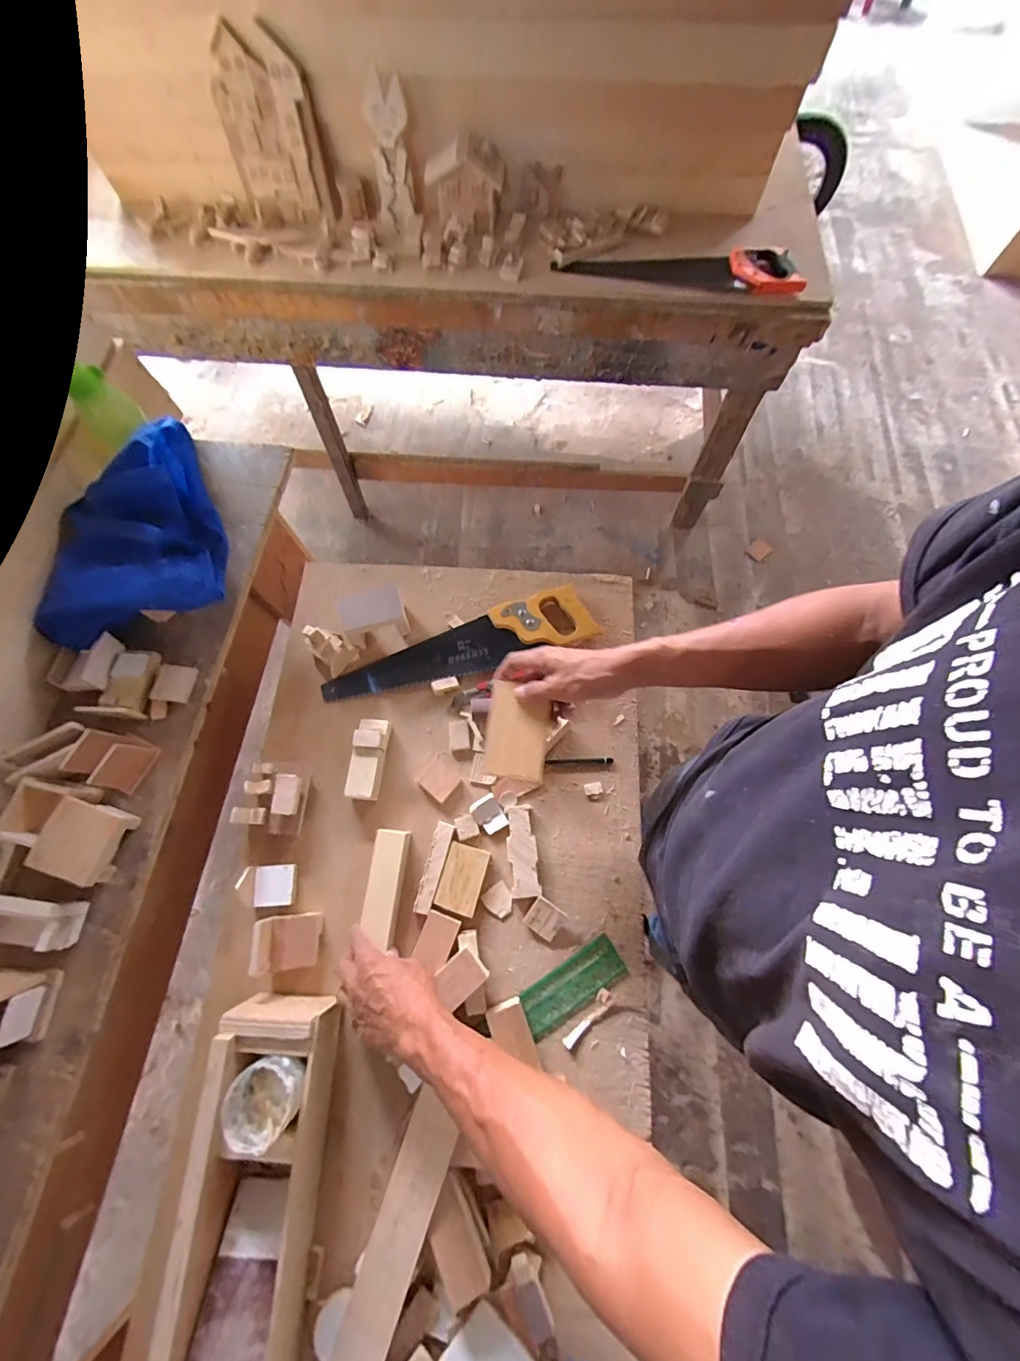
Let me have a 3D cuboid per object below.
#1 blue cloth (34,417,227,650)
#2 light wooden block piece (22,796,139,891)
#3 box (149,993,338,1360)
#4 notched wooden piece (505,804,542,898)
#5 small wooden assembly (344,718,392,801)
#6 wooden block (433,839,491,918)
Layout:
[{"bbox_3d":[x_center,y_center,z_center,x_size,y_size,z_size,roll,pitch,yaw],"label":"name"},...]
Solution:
[{"bbox_3d":[-0.536,-0.189,0.641,0.252,0.136,0.213,-13,71,-3],"label":"blue cloth"},{"bbox_3d":[-0.511,0.193,0.562,0.078,0.061,0.084,15,72,6],"label":"light wooden block piece"},{"bbox_3d":[-0.255,0.509,0.454,0.123,0.064,0.321,2,71,1],"label":"box"},{"bbox_3d":[0.015,0.217,0.599,0.035,0.012,0.109,-6,71,0],"label":"notched wooden piece"},{"bbox_3d":[-0.191,0.104,0.632,0.043,0.026,0.109,3,70,-1],"label":"small wooden assembly"},{"bbox_3d":[-0.060,0.249,0.588,0.052,0.012,0.078,15,72,7],"label":"wooden block"}]

